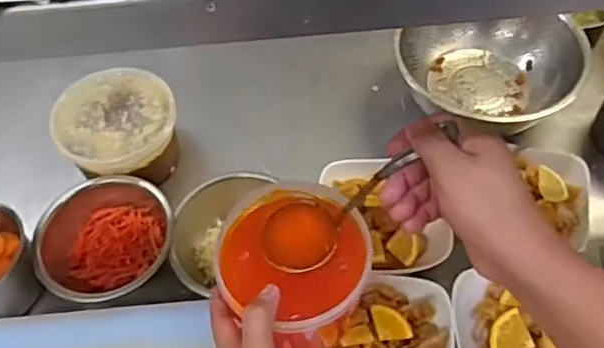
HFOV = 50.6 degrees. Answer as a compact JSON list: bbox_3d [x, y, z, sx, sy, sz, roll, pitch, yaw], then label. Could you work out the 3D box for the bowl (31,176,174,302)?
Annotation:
[{"bbox_3d":[-0.222,0.078,0.737,0.147,0.082,0.140,-2,55,3],"label":"bowl"}]

